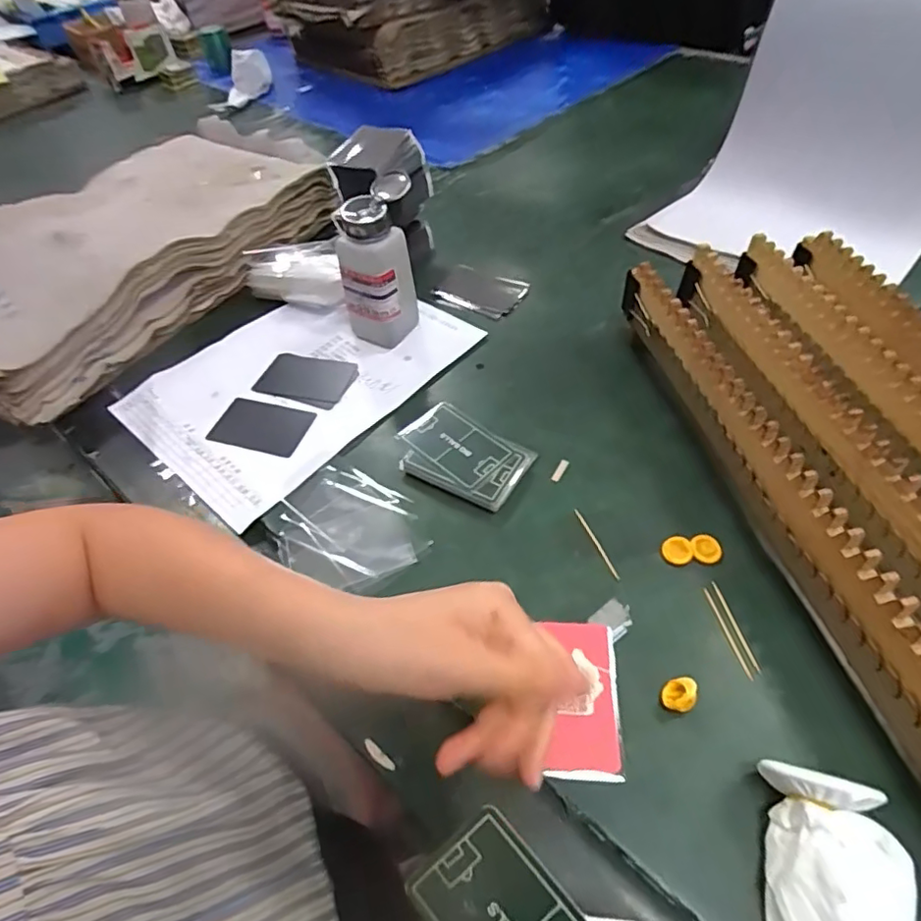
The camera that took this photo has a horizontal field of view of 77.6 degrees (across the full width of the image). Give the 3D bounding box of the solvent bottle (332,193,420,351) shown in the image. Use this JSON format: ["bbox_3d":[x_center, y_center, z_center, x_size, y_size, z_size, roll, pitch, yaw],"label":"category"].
[{"bbox_3d":[-0.081,-0.171,0.533,0.058,0.127,0.052,16,54,16],"label":"solvent bottle"}]

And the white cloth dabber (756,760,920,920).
[{"bbox_3d":[0.174,0.191,0.266,0.053,0.047,0.090,8,52,10],"label":"white cloth dabber"}]

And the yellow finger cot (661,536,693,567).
[{"bbox_3d":[0.151,0.063,0.399,0.019,0.005,0.020,-2,51,3],"label":"yellow finger cot"}]

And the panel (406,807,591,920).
[{"bbox_3d":[0.023,0.183,0.218,0.051,0.004,0.084,-46,73,6],"label":"panel"}]

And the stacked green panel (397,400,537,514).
[{"bbox_3d":[0.000,-0.005,0.463,0.107,0.014,0.068,27,58,23],"label":"stacked green panel"}]

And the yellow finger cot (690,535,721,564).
[{"bbox_3d":[0.172,0.061,0.401,0.019,0.004,0.020,-2,51,3],"label":"yellow finger cot"}]

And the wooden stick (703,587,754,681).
[{"bbox_3d":[0.172,0.111,0.369,0.004,0.004,0.062,-12,51,-5],"label":"wooden stick"}]

